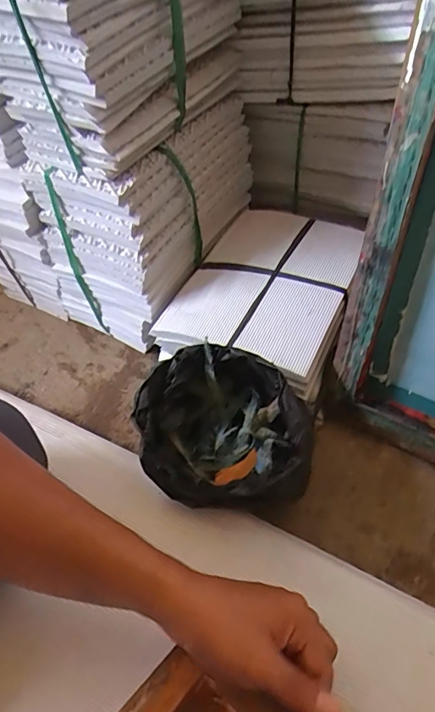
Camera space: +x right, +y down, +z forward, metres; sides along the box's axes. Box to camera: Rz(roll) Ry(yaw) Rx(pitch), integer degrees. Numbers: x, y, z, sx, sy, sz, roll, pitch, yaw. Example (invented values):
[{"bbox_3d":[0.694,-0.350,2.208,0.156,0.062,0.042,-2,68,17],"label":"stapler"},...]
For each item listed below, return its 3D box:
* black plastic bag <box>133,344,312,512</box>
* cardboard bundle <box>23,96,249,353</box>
[{"bbox_3d":[0.006,0.075,0.493,0.170,0.095,0.157,0,48,9],"label":"black plastic bag"},{"bbox_3d":[-0.083,-0.201,0.687,0.170,0.233,0.301,21,54,25],"label":"cardboard bundle"}]

